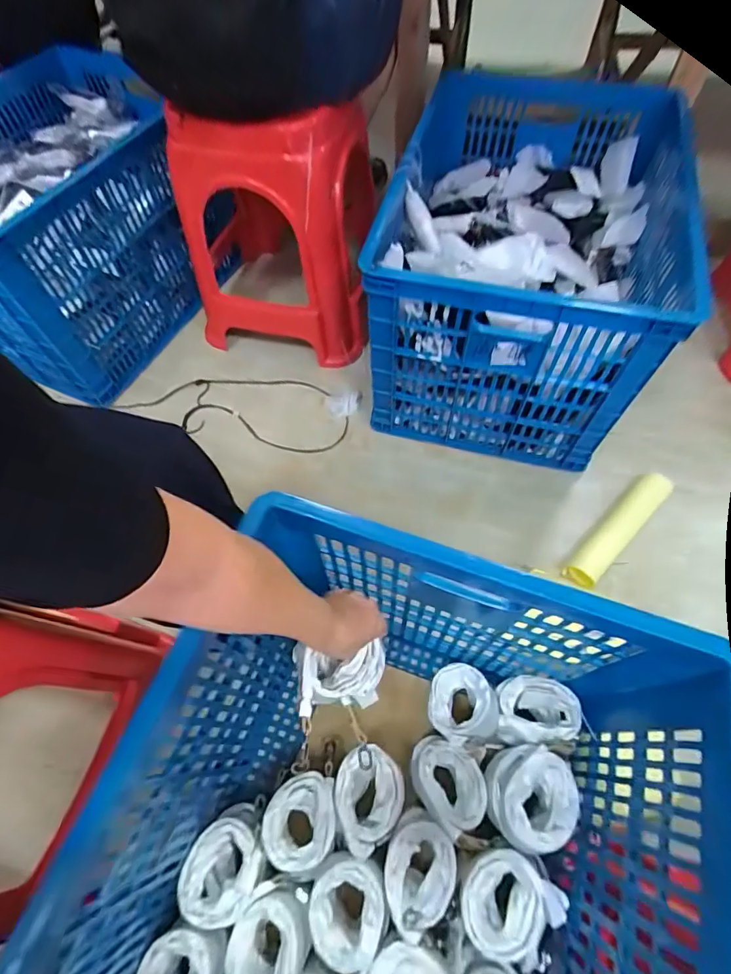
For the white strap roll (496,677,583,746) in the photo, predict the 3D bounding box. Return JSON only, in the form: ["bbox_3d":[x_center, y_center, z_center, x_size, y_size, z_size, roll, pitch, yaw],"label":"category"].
[{"bbox_3d":[0.238,0.320,0.658,0.100,0.080,0.085,4,58,5],"label":"white strap roll"}]

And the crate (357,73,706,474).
[{"bbox_3d":[0.312,-0.404,0.936,0.505,0.418,0.631,12,59,9],"label":"crate"}]

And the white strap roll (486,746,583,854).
[{"bbox_3d":[0.207,0.385,0.576,0.096,0.075,0.107,-1,58,1],"label":"white strap roll"}]

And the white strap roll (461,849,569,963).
[{"bbox_3d":[0.164,0.475,0.537,0.112,0.053,0.087,-18,59,-9],"label":"white strap roll"}]

